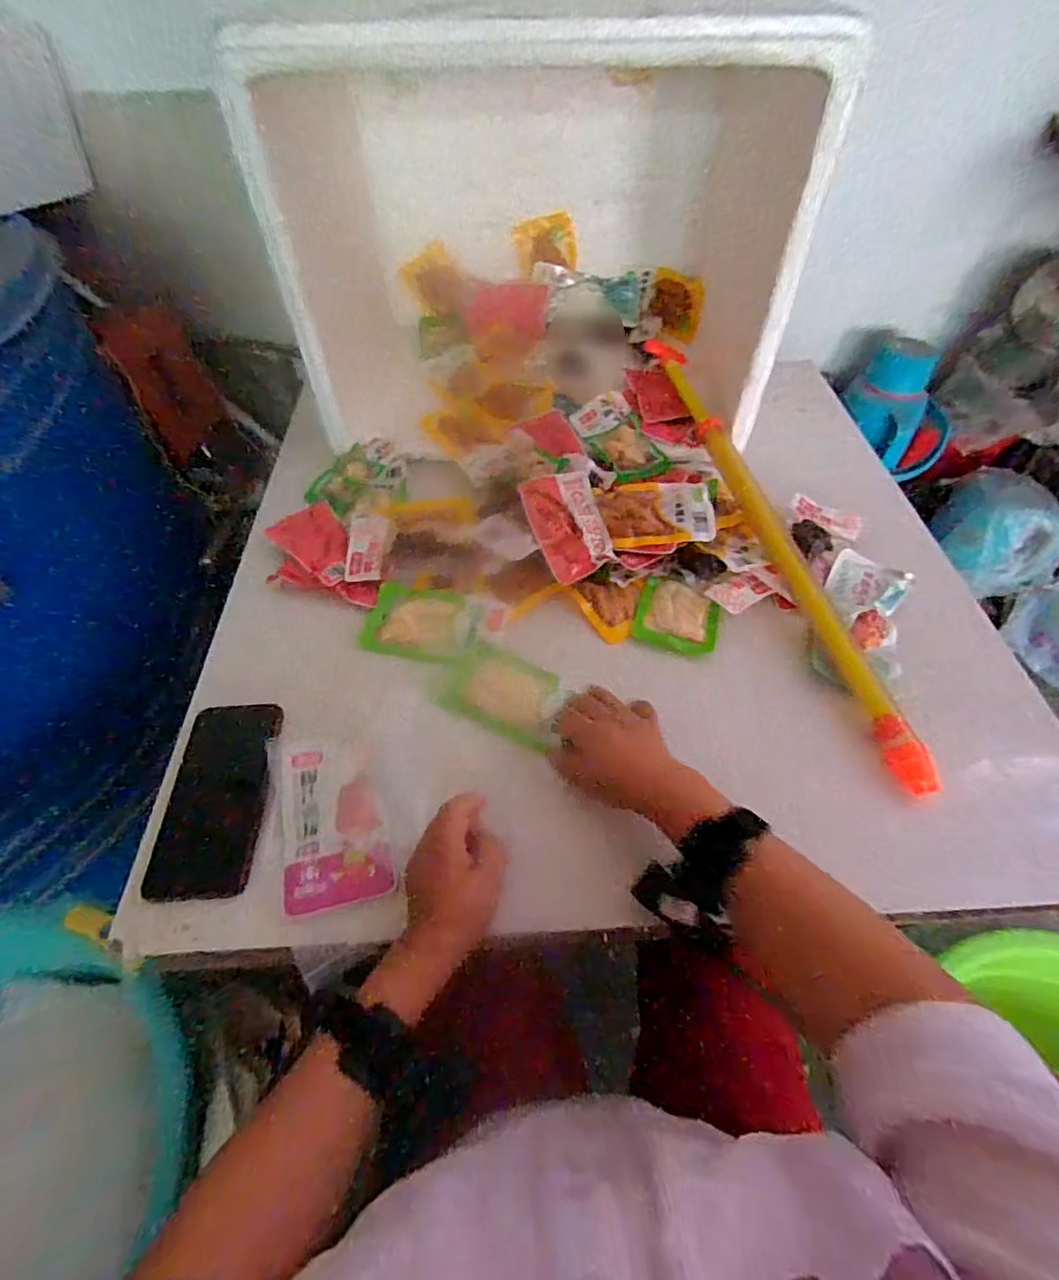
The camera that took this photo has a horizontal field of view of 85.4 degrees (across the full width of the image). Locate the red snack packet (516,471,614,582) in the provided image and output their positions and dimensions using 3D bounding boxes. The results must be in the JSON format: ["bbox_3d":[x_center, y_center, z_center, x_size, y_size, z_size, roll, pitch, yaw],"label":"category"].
[{"bbox_3d":[0.041,-0.123,0.611,0.077,0.013,0.121,-13,76,-10],"label":"red snack packet"}]

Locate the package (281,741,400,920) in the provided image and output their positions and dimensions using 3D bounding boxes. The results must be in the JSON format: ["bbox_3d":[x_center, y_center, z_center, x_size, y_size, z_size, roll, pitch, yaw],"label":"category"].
[{"bbox_3d":[-0.161,0.143,0.469,0.080,0.005,0.137,-14,56,-9],"label":"package"}]

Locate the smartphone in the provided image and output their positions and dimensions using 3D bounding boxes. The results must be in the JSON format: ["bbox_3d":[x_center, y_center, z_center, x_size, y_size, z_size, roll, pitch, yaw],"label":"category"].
[{"bbox_3d":[-0.260,0.130,0.481,0.078,0.013,0.157,2,62,-7],"label":"smartphone"}]

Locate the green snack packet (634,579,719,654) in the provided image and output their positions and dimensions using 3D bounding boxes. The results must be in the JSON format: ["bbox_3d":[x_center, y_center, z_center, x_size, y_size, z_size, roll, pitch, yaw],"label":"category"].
[{"bbox_3d":[0.154,-0.026,0.593,0.082,0.020,0.073,17,56,13],"label":"green snack packet"}]

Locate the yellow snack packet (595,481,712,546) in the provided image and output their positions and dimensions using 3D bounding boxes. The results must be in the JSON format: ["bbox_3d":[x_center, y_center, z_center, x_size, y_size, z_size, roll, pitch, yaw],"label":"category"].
[{"bbox_3d":[0.136,-0.139,0.620,0.117,0.018,0.083,-3,54,-1],"label":"yellow snack packet"}]

